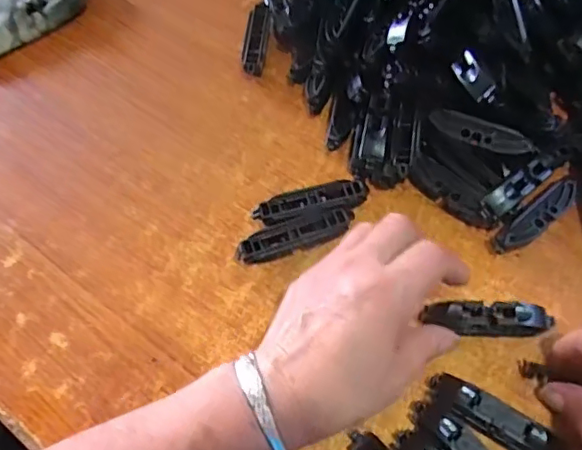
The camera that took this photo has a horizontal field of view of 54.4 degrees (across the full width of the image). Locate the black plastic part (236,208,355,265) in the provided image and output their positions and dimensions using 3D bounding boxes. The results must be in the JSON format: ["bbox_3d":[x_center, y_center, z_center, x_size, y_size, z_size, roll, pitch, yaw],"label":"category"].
[{"bbox_3d":[0.004,0.009,0.388,0.082,0.019,0.019,-20,61,-8],"label":"black plastic part"}]

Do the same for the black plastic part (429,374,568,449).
[{"bbox_3d":[0.117,0.112,0.321,0.081,0.020,0.020,25,64,17],"label":"black plastic part"}]

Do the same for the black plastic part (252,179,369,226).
[{"bbox_3d":[0.015,-0.014,0.402,0.081,0.018,0.023,-17,60,-7],"label":"black plastic part"}]

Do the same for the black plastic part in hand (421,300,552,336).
[{"bbox_3d":[0.125,0.058,0.353,0.073,0.017,0.020,2,60,8],"label":"black plastic part in hand"}]

